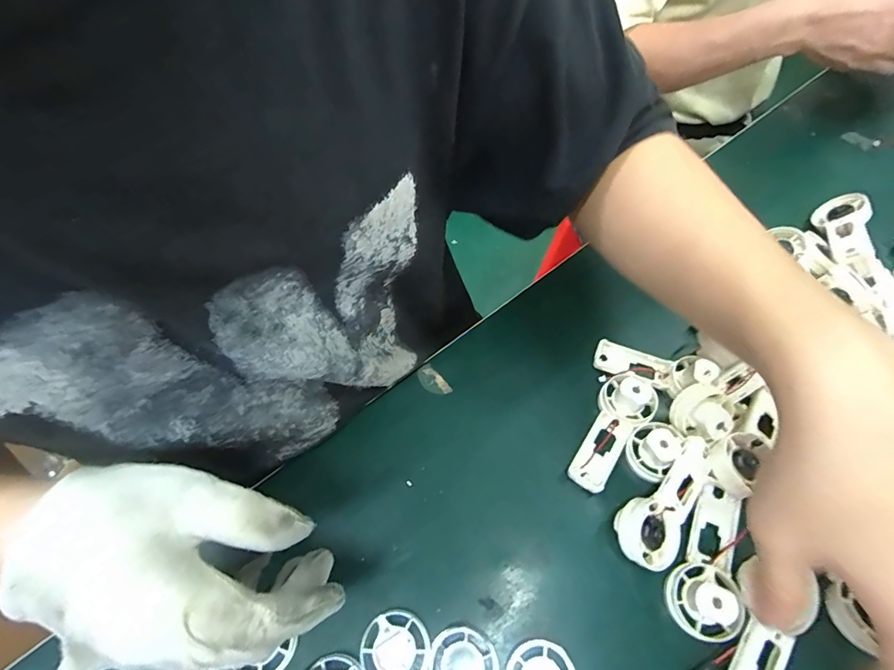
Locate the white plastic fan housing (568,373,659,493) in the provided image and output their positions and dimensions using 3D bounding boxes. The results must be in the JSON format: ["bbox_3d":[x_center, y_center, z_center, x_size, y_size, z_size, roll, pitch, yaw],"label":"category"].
[{"bbox_3d":[0.114,0.065,0.308,0.038,0.025,0.090,38,67,21],"label":"white plastic fan housing"}]

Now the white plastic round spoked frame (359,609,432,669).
[{"bbox_3d":[-0.030,0.181,0.250,0.038,0.004,0.040,-1,59,1],"label":"white plastic round spoked frame"}]

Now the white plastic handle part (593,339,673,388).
[{"bbox_3d":[0.143,0.023,0.339,0.055,0.013,0.025,14,61,10],"label":"white plastic handle part"}]

